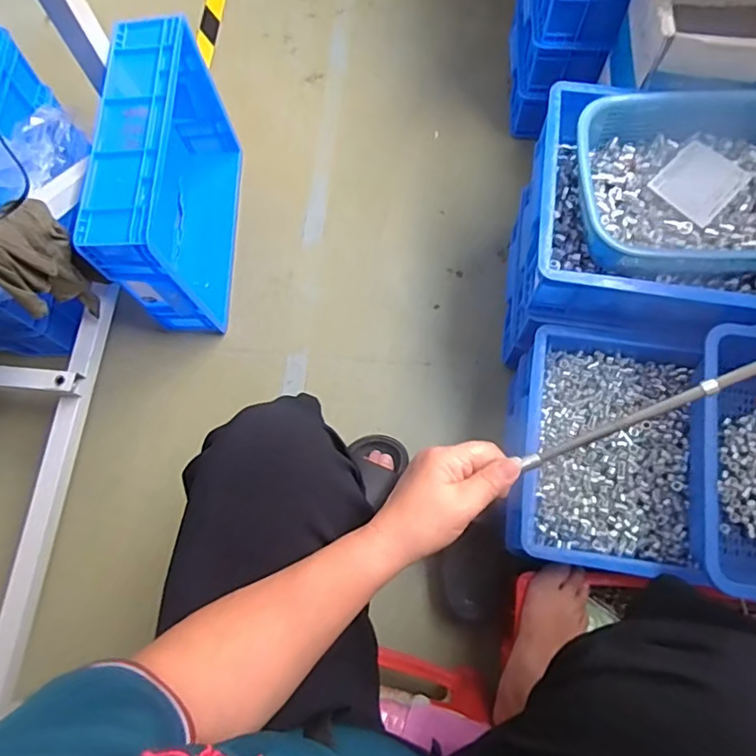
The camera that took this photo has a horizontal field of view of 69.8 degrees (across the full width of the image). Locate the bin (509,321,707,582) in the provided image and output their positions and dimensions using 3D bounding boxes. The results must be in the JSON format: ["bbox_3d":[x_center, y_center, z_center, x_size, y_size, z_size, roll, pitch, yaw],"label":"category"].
[{"bbox_3d":[0.297,0.098,0.743,0.241,0.101,0.314,9,72,4],"label":"bin"}]

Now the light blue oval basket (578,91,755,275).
[{"bbox_3d":[0.424,-0.256,0.704,0.334,0.073,0.237,-1,72,1],"label":"light blue oval basket"}]

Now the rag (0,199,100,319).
[{"bbox_3d":[-0.435,-0.145,0.711,0.057,0.224,0.134,7,72,3],"label":"rag"}]

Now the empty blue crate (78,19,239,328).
[{"bbox_3d":[-0.345,-0.317,0.907,0.131,0.306,0.412,0,72,1],"label":"empty blue crate"}]

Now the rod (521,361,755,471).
[{"bbox_3d":[0.190,0.023,0.378,0.189,0.011,0.008,-28,71,22],"label":"rod"}]

